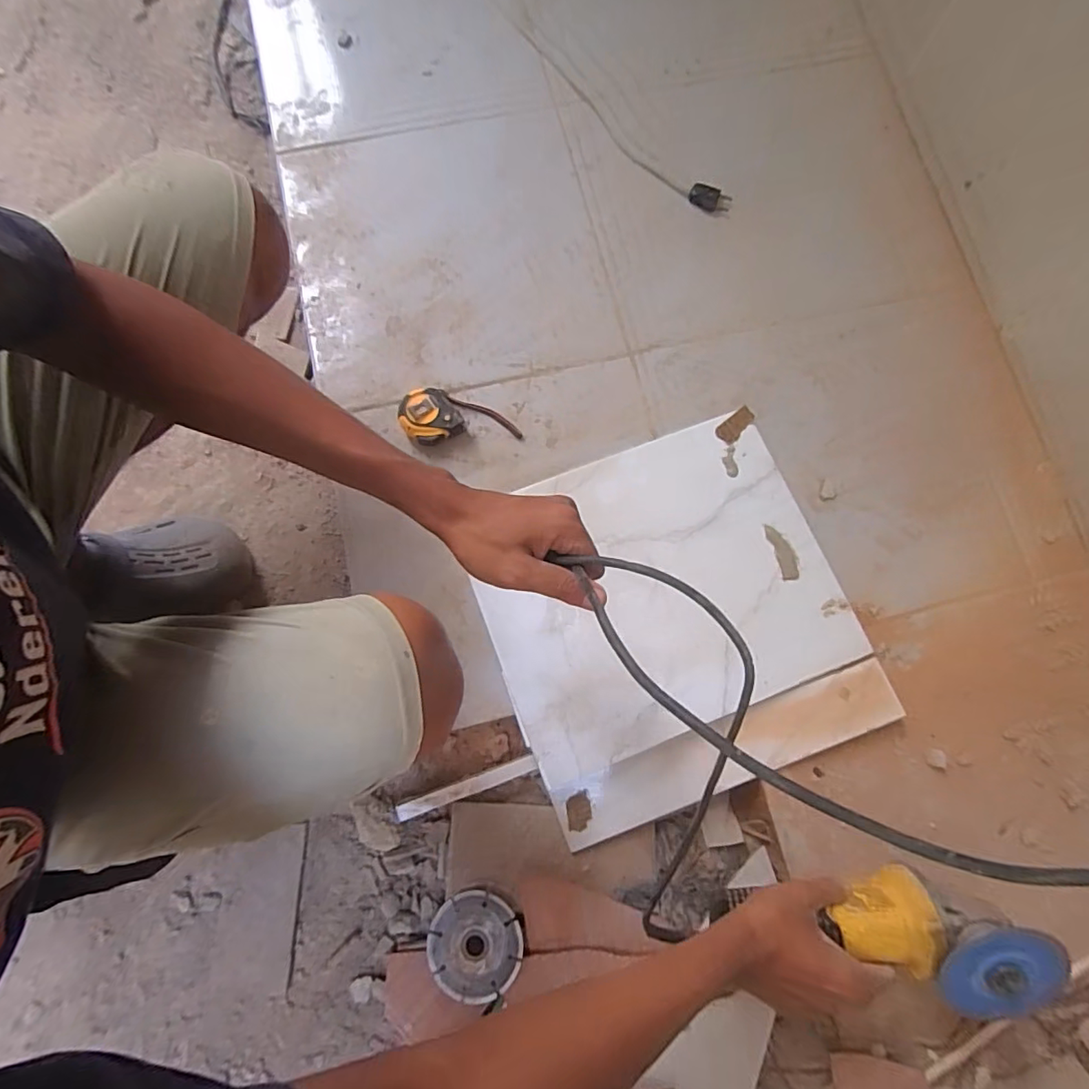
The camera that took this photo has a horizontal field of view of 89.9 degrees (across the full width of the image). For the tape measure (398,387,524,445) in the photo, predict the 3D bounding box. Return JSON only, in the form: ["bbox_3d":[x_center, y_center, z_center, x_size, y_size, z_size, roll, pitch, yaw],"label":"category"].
[{"bbox_3d":[-0.104,-0.158,0.658,0.134,0.030,0.073,-13,78,-5],"label":"tape measure"}]

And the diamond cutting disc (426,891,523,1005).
[{"bbox_3d":[-0.072,0.408,0.554,0.096,0.008,0.091,-2,72,6],"label":"diamond cutting disc"}]

